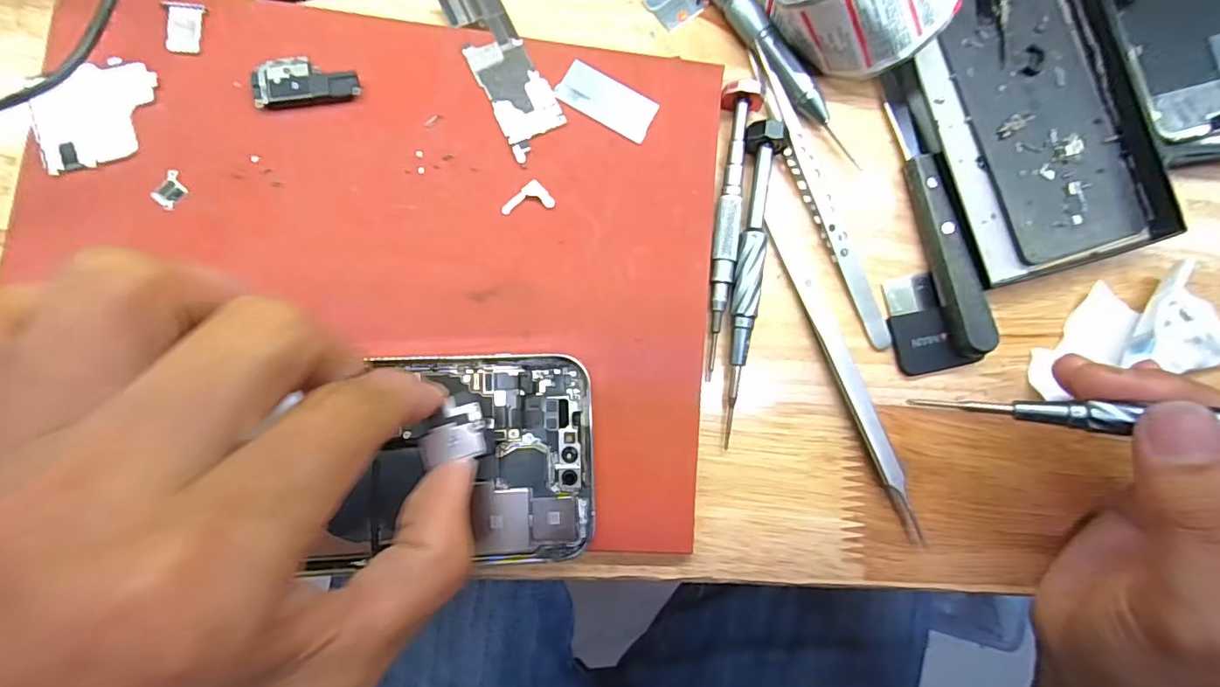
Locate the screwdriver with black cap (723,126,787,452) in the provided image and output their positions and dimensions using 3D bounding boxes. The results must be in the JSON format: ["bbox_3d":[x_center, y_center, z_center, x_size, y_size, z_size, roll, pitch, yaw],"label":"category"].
[{"bbox_3d":[0.055,-0.025,0.214,0.013,0.011,0.125,9,85,-6],"label":"screwdriver with black cap"}]

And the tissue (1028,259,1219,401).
[{"bbox_3d":[0.225,-0.006,0.230,0.089,0.020,0.044,-13,86,-7],"label":"tissue"}]

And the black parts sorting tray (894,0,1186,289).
[{"bbox_3d":[0.173,-0.118,0.235,0.097,0.012,0.174,-18,88,-8],"label":"black parts sorting tray"}]

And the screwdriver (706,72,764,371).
[{"bbox_3d":[0.046,-0.046,0.214,0.014,0.008,0.115,9,85,-6],"label":"screwdriver"}]

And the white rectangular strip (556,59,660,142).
[{"bbox_3d":[0.000,-0.097,0.215,0.038,0.004,0.019,28,83,-4],"label":"white rectangular strip"}]

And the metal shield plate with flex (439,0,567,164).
[{"bbox_3d":[-0.041,-0.109,0.212,0.024,0.004,0.071,-26,89,-8],"label":"metal shield plate with flex"}]

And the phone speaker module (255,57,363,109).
[{"bbox_3d":[-0.112,-0.097,0.201,0.035,0.006,0.017,-8,87,-7],"label":"phone speaker module"}]

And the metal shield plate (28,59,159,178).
[{"bbox_3d":[-0.182,-0.082,0.193,0.042,0.004,0.034,-22,88,-8],"label":"metal shield plate"}]

